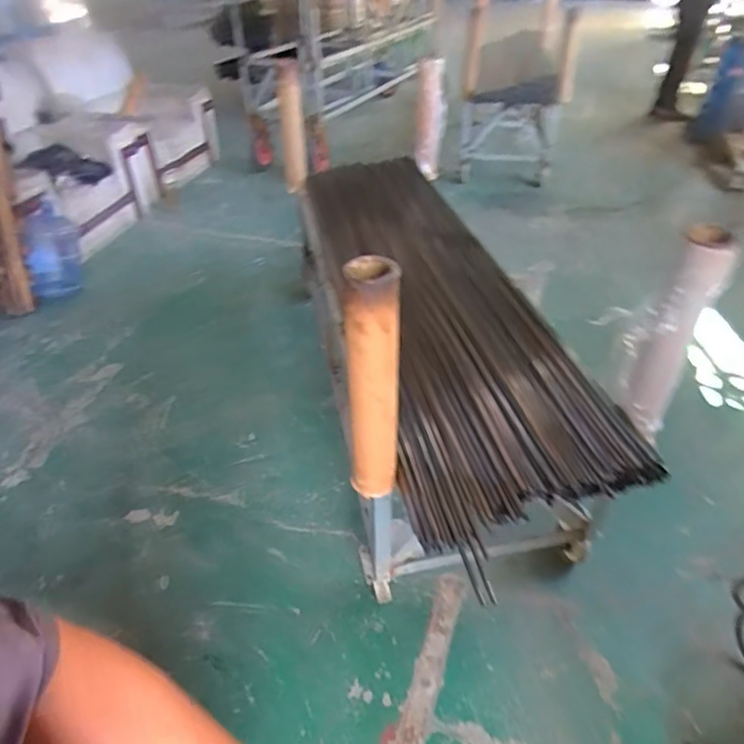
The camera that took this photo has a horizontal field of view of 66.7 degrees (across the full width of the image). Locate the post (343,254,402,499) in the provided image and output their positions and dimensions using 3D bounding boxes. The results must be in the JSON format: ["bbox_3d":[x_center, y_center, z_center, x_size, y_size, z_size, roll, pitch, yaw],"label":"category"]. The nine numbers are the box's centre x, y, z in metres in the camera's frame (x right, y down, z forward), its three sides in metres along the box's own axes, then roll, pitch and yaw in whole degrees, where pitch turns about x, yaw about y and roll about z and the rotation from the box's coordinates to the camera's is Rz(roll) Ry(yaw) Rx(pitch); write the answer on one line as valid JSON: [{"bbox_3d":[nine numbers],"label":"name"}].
[{"bbox_3d":[0.002,0.031,1.038,0.088,0.489,0.111,4,38,6],"label":"post"}]

